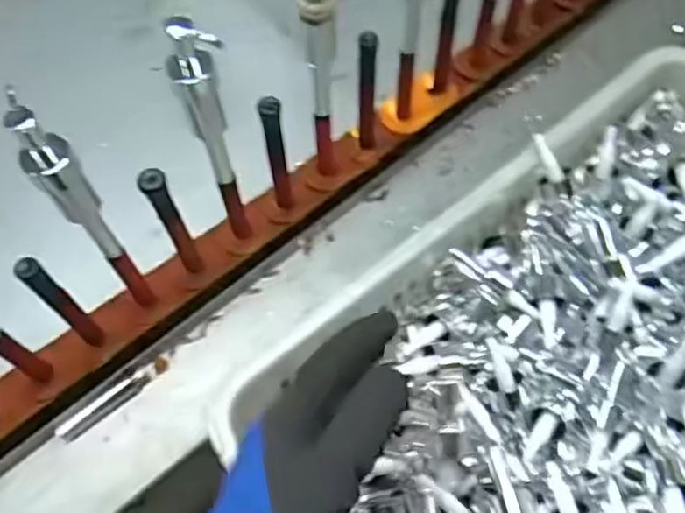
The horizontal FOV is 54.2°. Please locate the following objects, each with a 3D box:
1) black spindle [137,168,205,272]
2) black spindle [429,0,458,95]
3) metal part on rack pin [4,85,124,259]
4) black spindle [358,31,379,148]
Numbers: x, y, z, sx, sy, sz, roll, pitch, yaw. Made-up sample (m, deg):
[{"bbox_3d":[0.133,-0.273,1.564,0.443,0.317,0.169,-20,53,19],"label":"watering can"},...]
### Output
[{"bbox_3d":[-0.135,-0.021,0.546,0.018,0.156,0.023,-29,70,-12],"label":"black spindle"},{"bbox_3d":[0.097,-0.205,0.632,0.019,0.142,0.021,8,66,3],"label":"black spindle"},{"bbox_3d":[-0.176,-0.045,0.431,0.026,0.170,0.020,-34,71,-14],"label":"metal part on rack pin"},{"bbox_3d":[0.022,-0.146,0.598,0.017,0.137,0.017,3,66,1],"label":"black spindle"}]

